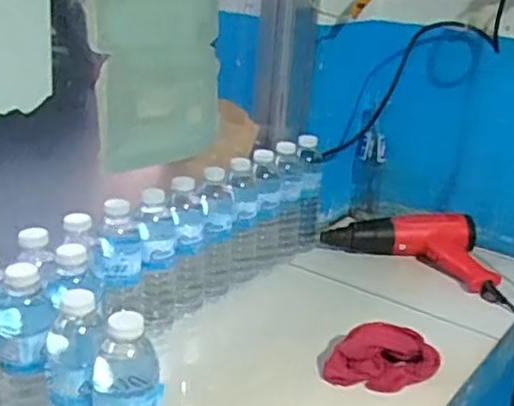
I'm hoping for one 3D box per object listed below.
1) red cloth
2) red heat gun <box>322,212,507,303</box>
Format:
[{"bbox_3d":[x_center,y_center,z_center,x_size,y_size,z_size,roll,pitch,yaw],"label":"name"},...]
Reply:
[{"bbox_3d":[0.161,0.198,0.907,0.139,0.086,0.023,7,-23,1],"label":"red cloth"},{"bbox_3d":[0.258,0.081,1.190,0.280,0.073,0.200,3,21,-2],"label":"red heat gun"}]

